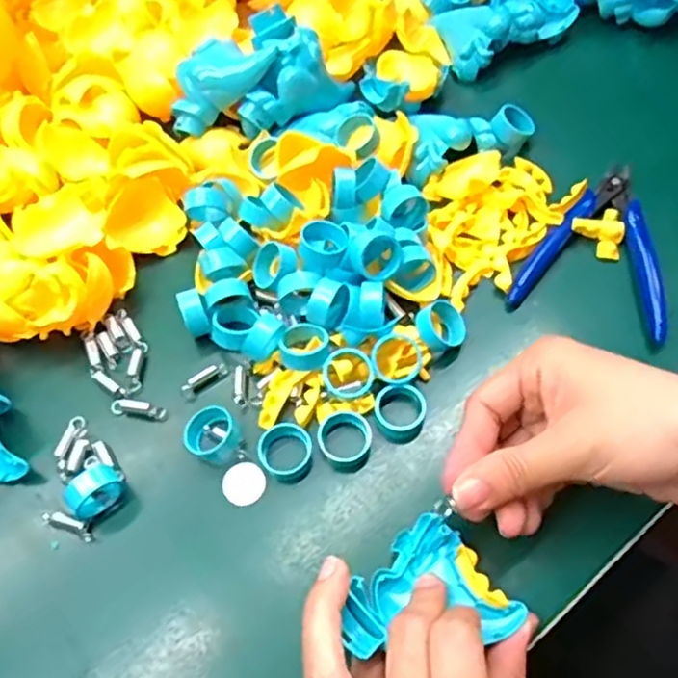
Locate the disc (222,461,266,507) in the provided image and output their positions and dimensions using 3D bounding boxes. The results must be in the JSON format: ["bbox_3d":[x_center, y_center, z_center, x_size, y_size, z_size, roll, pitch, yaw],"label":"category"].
[{"bbox_3d":[-0.046,0.070,0.326,0.020,0.005,0.019,-2,61,3],"label":"disc"}]

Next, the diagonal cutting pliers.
[{"bbox_3d":[0.144,-0.054,0.373,0.078,0.015,0.103,15,63,12],"label":"diagonal cutting pliers"}]

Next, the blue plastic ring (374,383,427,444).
[{"bbox_3d":[0.030,0.036,0.335,0.025,0.010,0.027,-2,61,3],"label":"blue plastic ring"}]

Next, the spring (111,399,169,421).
[{"bbox_3d":[-0.102,0.036,0.344,0.027,0.010,0.008,6,61,7],"label":"spring"}]

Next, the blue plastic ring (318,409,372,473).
[{"bbox_3d":[0.004,0.049,0.330,0.025,0.011,0.026,-2,61,3],"label":"blue plastic ring"}]

